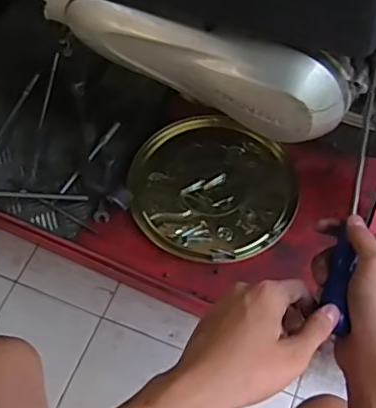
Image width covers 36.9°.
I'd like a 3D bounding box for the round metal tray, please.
[{"bbox_3d":[0.034,-0.032,0.884,0.239,0.021,0.263,-40,67,-19],"label":"round metal tray"}]

